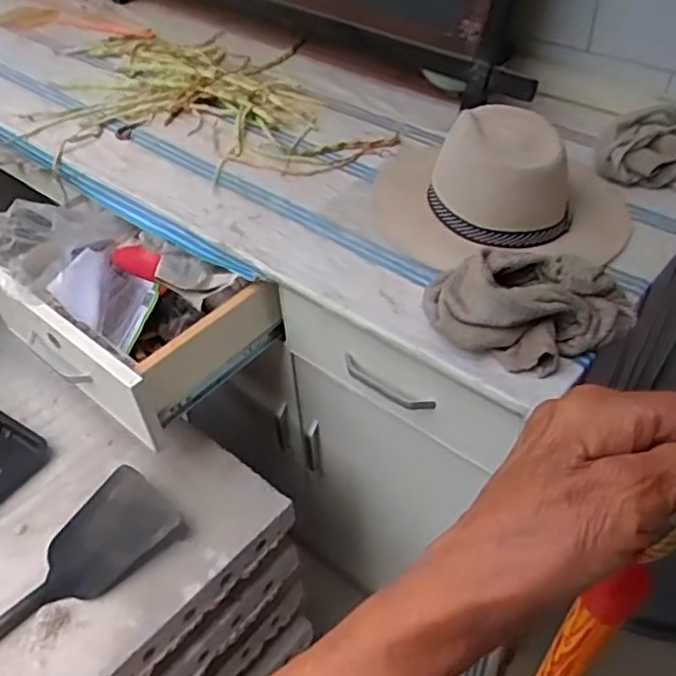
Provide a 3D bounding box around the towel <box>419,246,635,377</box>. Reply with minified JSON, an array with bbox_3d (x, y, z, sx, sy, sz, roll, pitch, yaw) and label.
[{"bbox_3d":[0.211,-0.034,0.721,0.227,0.079,0.122,1,46,3],"label":"towel"}]

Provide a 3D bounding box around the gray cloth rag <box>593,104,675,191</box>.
[{"bbox_3d":[0.485,-0.278,0.975,0.205,0.053,0.164,11,47,13],"label":"gray cloth rag"}]

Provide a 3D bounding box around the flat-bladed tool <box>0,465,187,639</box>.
[{"bbox_3d":[-0.420,0.334,0.760,0.516,0.039,0.118,-35,54,-27],"label":"flat-bladed tool"}]

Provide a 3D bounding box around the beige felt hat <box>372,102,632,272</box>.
[{"bbox_3d":[0.211,-0.223,0.895,0.331,0.116,0.287,10,47,12],"label":"beige felt hat"}]

